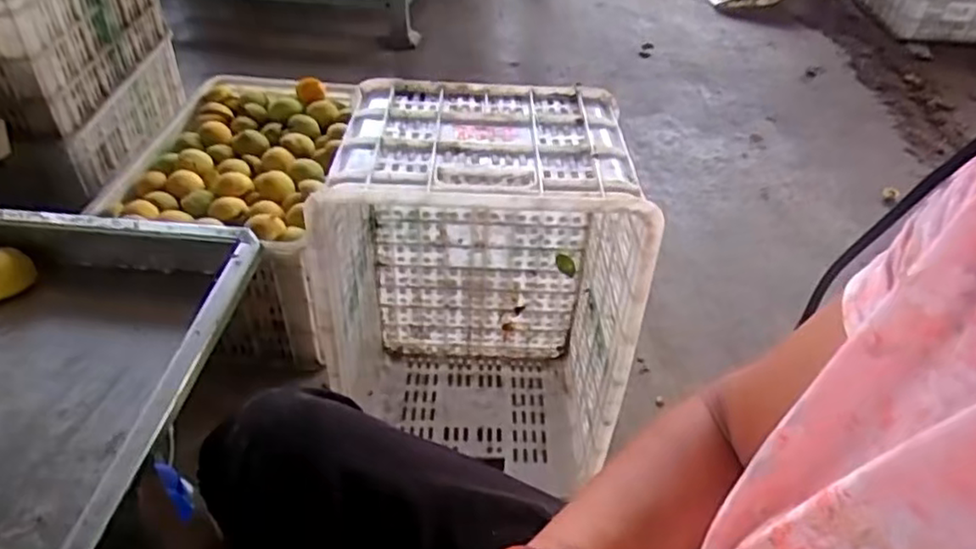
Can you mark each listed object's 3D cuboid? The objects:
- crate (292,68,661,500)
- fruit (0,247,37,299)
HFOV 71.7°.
[{"bbox_3d":[-0.018,0.034,0.905,0.346,0.500,0.271,0,41,-3],"label":"crate"},{"bbox_3d":[-0.505,0.001,0.702,0.049,0.047,0.057,29,48,27],"label":"fruit"}]

